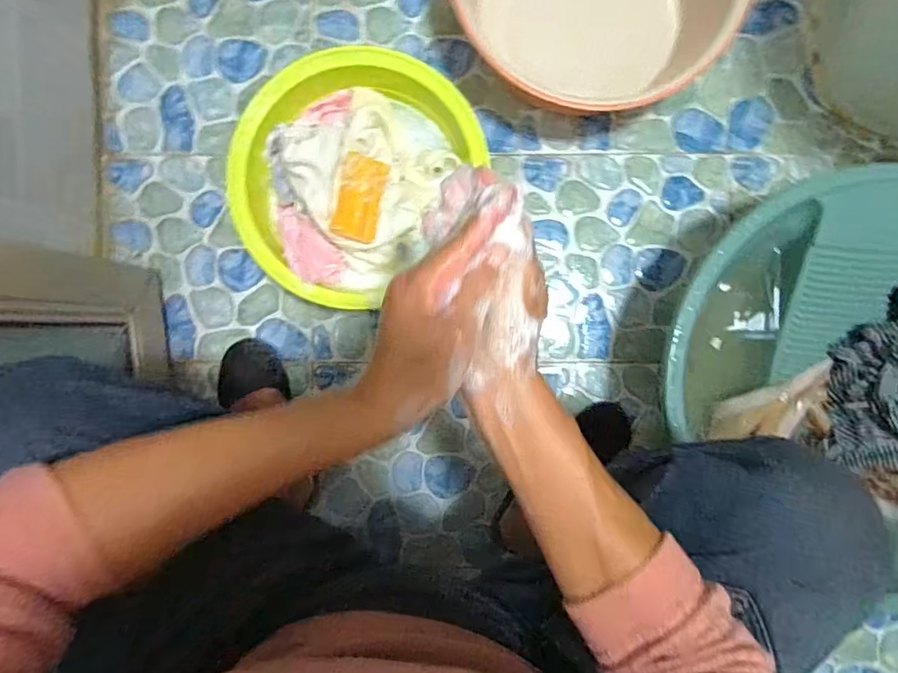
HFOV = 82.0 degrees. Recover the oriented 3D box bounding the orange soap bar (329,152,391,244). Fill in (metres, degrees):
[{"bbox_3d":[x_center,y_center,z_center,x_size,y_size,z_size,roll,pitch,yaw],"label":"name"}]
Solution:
[{"bbox_3d":[-0.107,-0.167,0.626,0.055,0.019,0.102,12,84,-20],"label":"orange soap bar"}]

